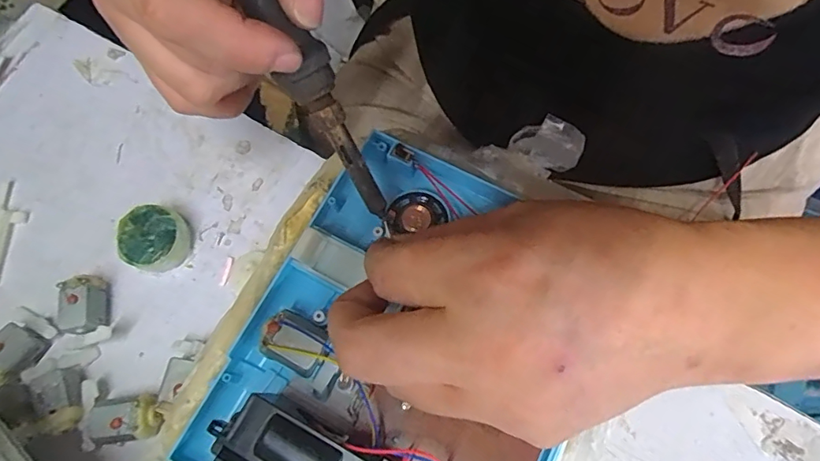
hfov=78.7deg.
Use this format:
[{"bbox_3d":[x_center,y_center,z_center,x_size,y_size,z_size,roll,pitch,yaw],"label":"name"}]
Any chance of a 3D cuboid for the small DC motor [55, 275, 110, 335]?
[{"bbox_3d":[-0.161,0.038,0.249,0.019,0.016,0.027,-4,69,1],"label":"small DC motor"}]

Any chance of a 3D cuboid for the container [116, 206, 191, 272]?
[{"bbox_3d":[-0.133,0.005,0.260,0.031,0.017,0.032,19,71,9],"label":"container"}]

